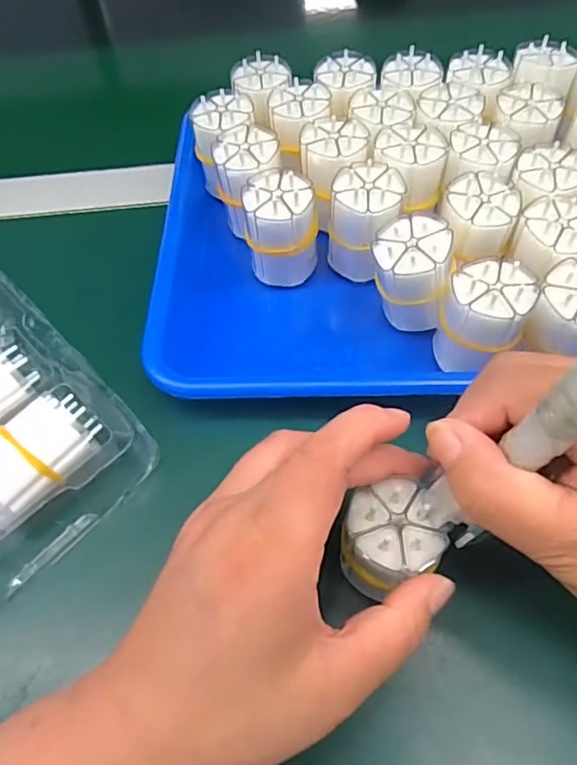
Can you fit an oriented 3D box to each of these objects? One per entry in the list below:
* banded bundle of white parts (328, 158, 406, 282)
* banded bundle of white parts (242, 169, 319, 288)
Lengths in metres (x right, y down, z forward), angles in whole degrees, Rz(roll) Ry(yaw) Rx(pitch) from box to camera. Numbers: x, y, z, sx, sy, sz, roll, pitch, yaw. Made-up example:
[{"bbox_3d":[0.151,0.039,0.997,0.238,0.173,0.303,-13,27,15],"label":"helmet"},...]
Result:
[{"bbox_3d":[0.043,-0.090,0.326,0.037,0.051,0.040,9,59,9],"label":"banded bundle of white parts"},{"bbox_3d":[-0.003,-0.083,0.330,0.038,0.065,0.031,4,59,6],"label":"banded bundle of white parts"}]

